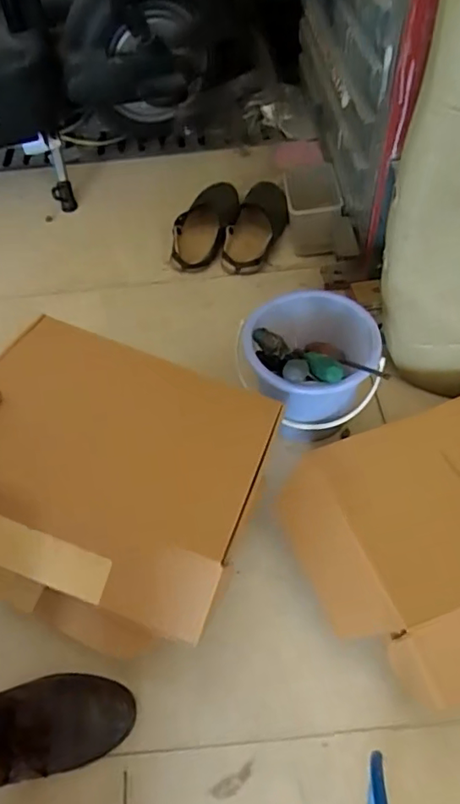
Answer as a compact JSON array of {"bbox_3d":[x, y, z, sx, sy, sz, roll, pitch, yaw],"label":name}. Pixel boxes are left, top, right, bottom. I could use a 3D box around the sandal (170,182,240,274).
[{"bbox_3d":[-0.051,-0.377,1.156,0.110,0.051,0.239,17,70,16],"label":"sandal"}]

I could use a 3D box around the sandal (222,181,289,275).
[{"bbox_3d":[0.058,-0.376,1.144,0.109,0.060,0.265,11,56,12],"label":"sandal"}]

